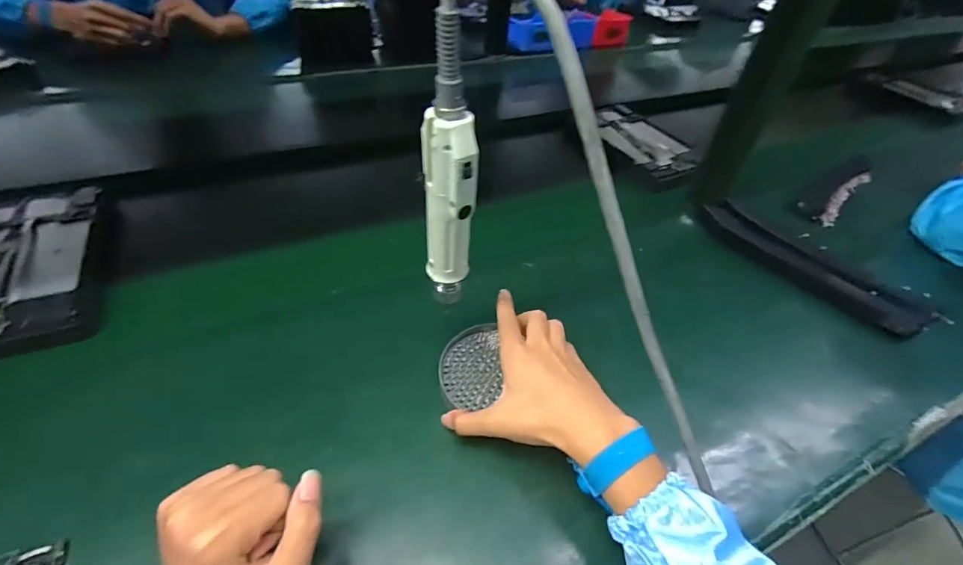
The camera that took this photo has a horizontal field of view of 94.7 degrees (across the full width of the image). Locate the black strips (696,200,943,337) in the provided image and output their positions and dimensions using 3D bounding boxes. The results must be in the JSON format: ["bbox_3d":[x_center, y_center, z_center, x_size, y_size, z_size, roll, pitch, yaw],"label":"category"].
[{"bbox_3d":[0.420,-0.029,0.577,0.074,0.020,0.272,-29,54,-30],"label":"black strips"}]

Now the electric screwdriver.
[{"bbox_3d":[-0.026,-0.044,0.335,0.037,0.168,0.027,1,44,-4],"label":"electric screwdriver"}]

